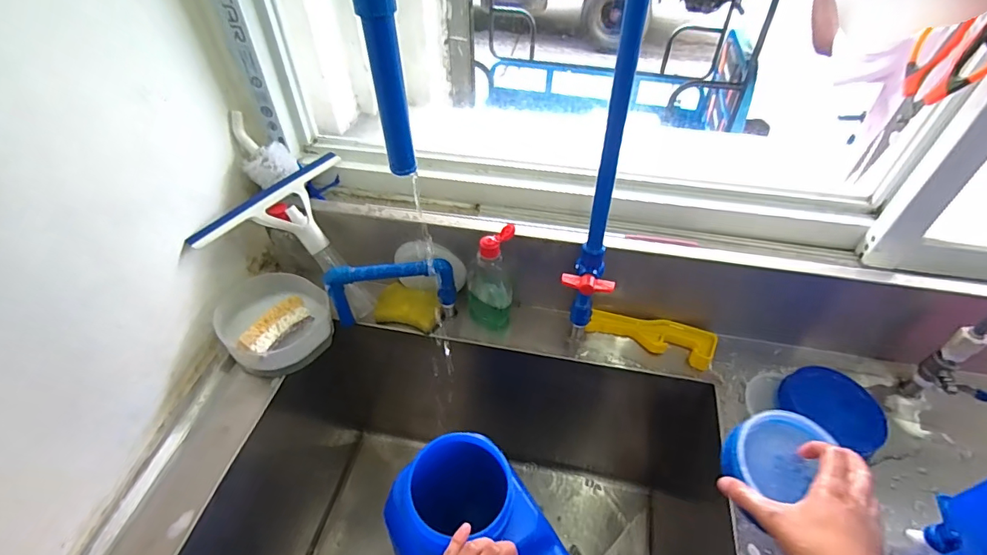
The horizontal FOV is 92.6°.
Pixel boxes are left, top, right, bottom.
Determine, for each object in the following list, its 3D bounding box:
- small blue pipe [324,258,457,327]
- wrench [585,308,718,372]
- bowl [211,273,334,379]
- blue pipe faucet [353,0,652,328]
[{"bbox_3d":[-0.149,0.023,0.711,0.181,0.117,0.026,-5,46,-4],"label":"small blue pipe"},{"bbox_3d":[0.240,0.084,0.717,0.184,0.012,0.058,18,70,14],"label":"wrench"},{"bbox_3d":[-0.323,0.061,0.704,0.145,0.082,0.147,0,46,0],"label":"bowl"},{"bbox_3d":[0.030,-0.074,0.468,0.257,0.466,0.047,-22,50,-20],"label":"blue pipe faucet"}]

